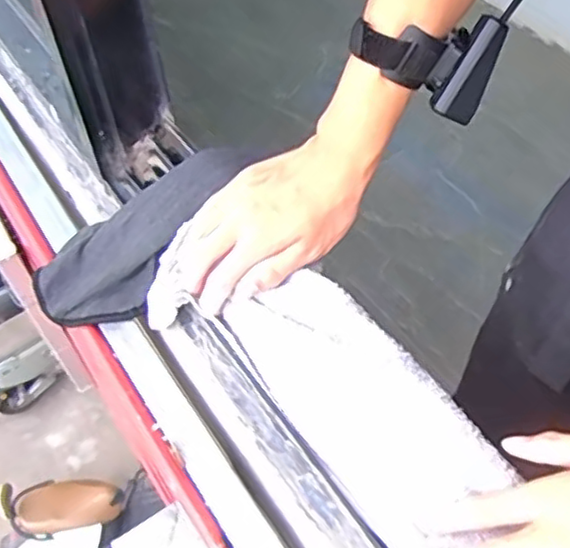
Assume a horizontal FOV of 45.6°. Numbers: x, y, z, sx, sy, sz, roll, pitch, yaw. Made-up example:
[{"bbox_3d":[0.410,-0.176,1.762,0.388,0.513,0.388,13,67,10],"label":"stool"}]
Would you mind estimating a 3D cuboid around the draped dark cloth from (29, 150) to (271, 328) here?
[{"bbox_3d":[-0.118,-0.035,0.566,0.205,0.028,0.079,-43,58,1],"label":"draped dark cloth"}]

